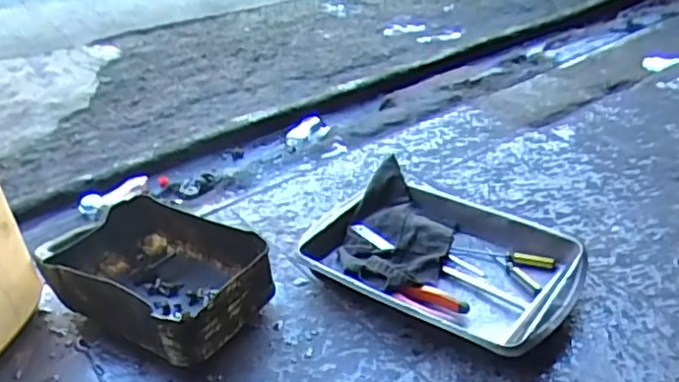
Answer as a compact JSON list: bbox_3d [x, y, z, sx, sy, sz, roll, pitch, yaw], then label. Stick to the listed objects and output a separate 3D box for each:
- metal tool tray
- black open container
[{"bbox_3d":[0.146,0.085,0.843,0.357,0.065,0.271,19,39,33],"label":"metal tool tray"},{"bbox_3d":[-0.244,0.116,0.815,0.290,0.102,0.176,17,38,30],"label":"black open container"}]

